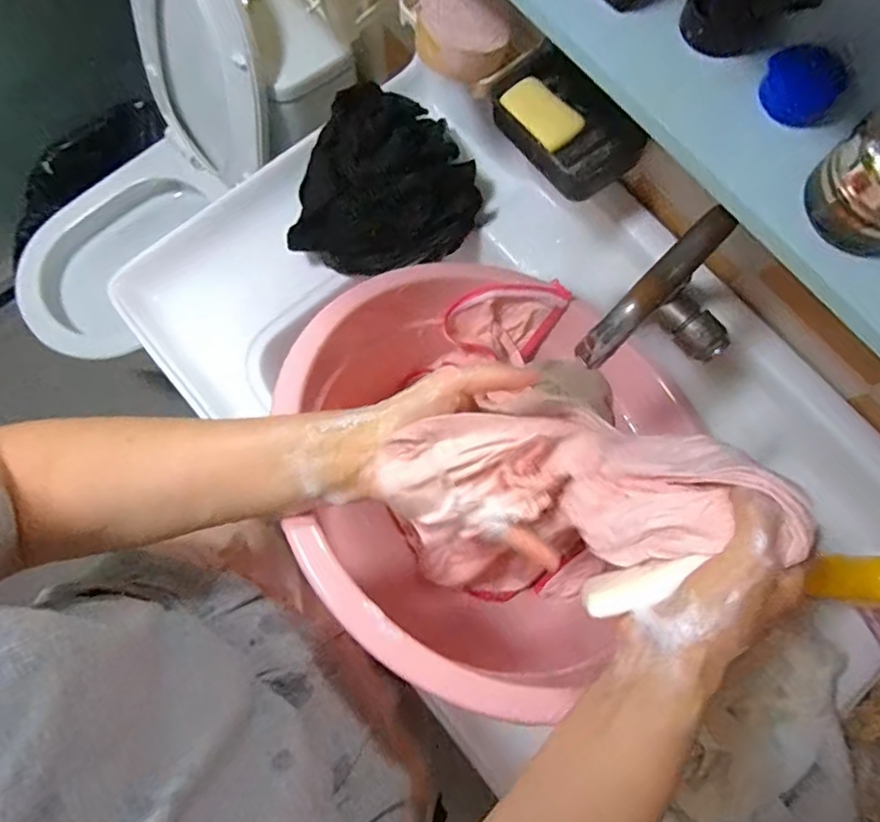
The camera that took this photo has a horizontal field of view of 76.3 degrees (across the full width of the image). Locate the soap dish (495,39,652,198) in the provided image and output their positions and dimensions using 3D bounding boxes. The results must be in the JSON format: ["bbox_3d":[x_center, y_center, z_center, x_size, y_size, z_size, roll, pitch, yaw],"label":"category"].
[{"bbox_3d":[0.120,-0.269,0.529,0.088,0.033,0.147,-33,80,-8],"label":"soap dish"}]

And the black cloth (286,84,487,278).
[{"bbox_3d":[-0.050,-0.244,0.610,0.185,0.083,0.179,13,77,2],"label":"black cloth"}]

